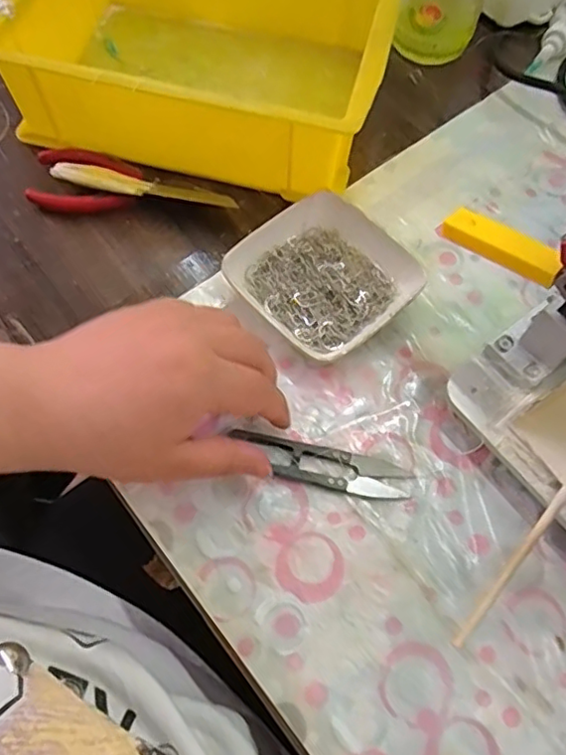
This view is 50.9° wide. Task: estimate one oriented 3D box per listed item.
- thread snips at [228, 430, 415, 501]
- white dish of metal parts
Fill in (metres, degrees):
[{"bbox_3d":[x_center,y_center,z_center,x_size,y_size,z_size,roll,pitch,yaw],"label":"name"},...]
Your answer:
[{"bbox_3d":[0.020,0.047,0.323,0.097,0.004,0.023,17,65,3],"label":"thread snips"},{"bbox_3d":[0.026,-0.061,0.364,0.095,0.023,0.089,41,70,17],"label":"white dish of metal parts"}]

